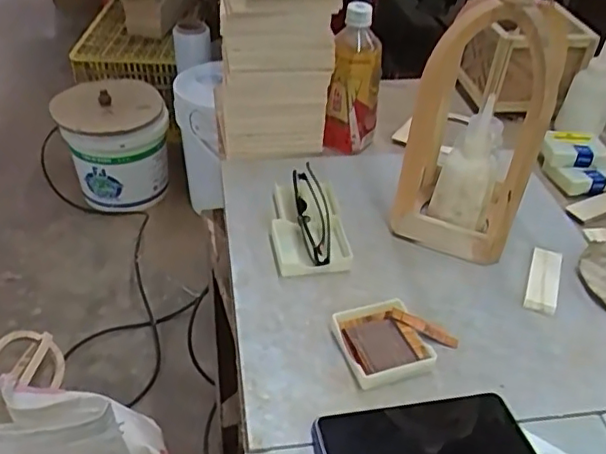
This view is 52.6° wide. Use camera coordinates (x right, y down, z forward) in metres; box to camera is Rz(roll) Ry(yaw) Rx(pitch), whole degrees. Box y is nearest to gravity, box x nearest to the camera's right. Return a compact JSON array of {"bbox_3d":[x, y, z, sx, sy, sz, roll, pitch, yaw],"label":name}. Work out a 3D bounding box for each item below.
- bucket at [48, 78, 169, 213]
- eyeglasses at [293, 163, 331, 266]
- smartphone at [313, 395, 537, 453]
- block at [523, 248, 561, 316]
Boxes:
[{"bbox_3d":[-0.539,-0.226,1.779,0.288,0.328,0.268,2,39,-1],"label":"bucket"},{"bbox_3d":[0.011,-0.015,0.665,0.035,0.031,0.136,-2,39,-5],"label":"eyeglasses"},{"bbox_3d":[0.094,0.170,0.480,0.161,0.012,0.072,-3,39,-7],"label":"smartphone"},{"bbox_3d":[0.250,0.052,0.635,0.031,0.011,0.094,15,40,15],"label":"block"}]

